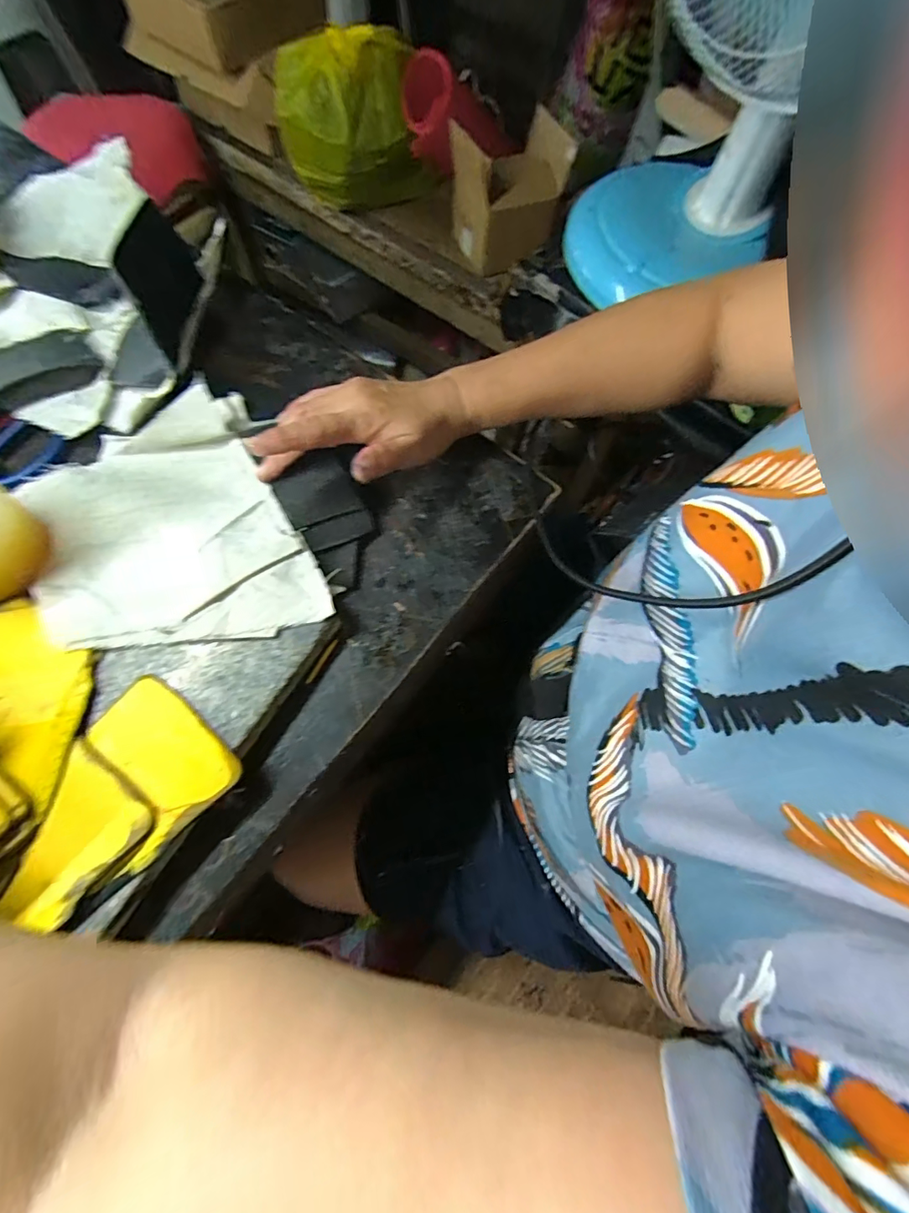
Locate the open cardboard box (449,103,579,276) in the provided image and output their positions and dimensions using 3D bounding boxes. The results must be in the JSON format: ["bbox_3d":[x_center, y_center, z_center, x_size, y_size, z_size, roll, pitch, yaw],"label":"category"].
[{"bbox_3d":[0.090,-0.688,0.816,0.165,0.171,0.128,-19,67,-10],"label":"open cardboard box"}]

